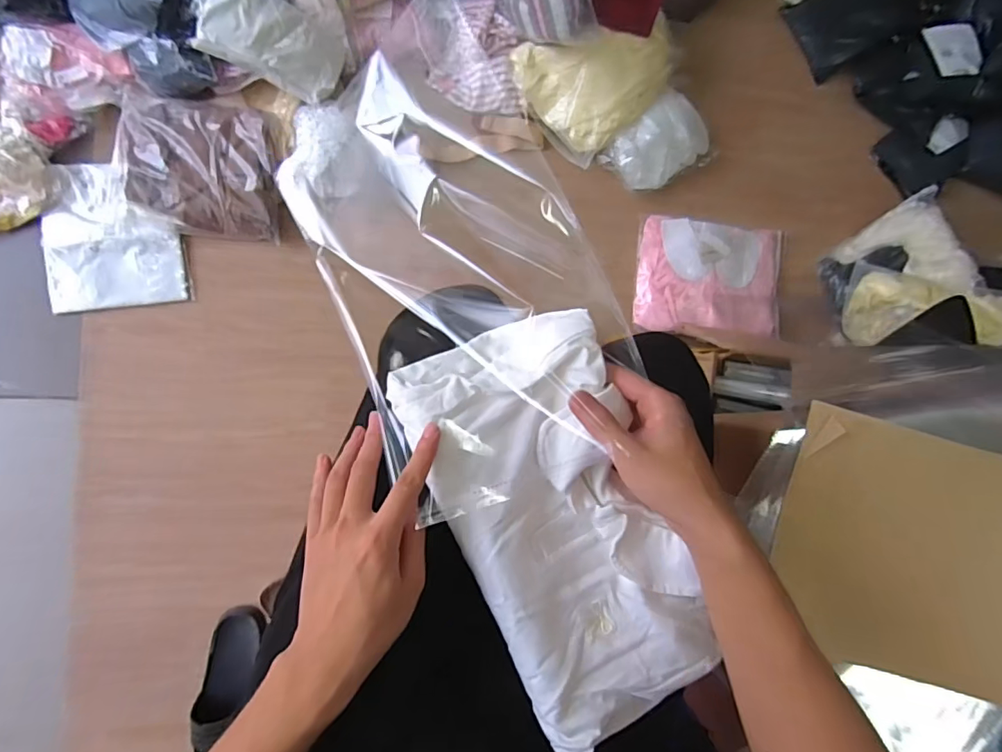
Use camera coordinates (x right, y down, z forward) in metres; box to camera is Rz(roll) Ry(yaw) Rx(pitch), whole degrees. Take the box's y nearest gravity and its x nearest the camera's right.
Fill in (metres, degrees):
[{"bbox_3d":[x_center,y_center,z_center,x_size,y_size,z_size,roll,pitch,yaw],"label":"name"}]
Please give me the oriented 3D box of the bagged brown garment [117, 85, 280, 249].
[{"bbox_3d":[-0.540,-0.379,0.910,0.283,0.073,0.234,6,87,-8],"label":"bagged brown garment"}]

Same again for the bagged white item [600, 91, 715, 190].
[{"bbox_3d":[0.334,-0.469,1.064,0.233,0.062,0.159,-42,94,-8],"label":"bagged white item"}]

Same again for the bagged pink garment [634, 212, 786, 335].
[{"bbox_3d":[0.451,-0.206,1.067,0.317,0.061,0.227,3,87,-8],"label":"bagged pink garment"}]

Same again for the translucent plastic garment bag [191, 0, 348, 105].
[{"bbox_3d":[-0.391,-0.577,0.870,0.232,0.047,0.144,19,92,-24],"label":"translucent plastic garment bag"}]

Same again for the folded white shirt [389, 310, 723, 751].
[{"bbox_3d":[0.047,0.106,0.395,0.161,0.049,0.314,-24,88,-9],"label":"folded white shirt"}]

